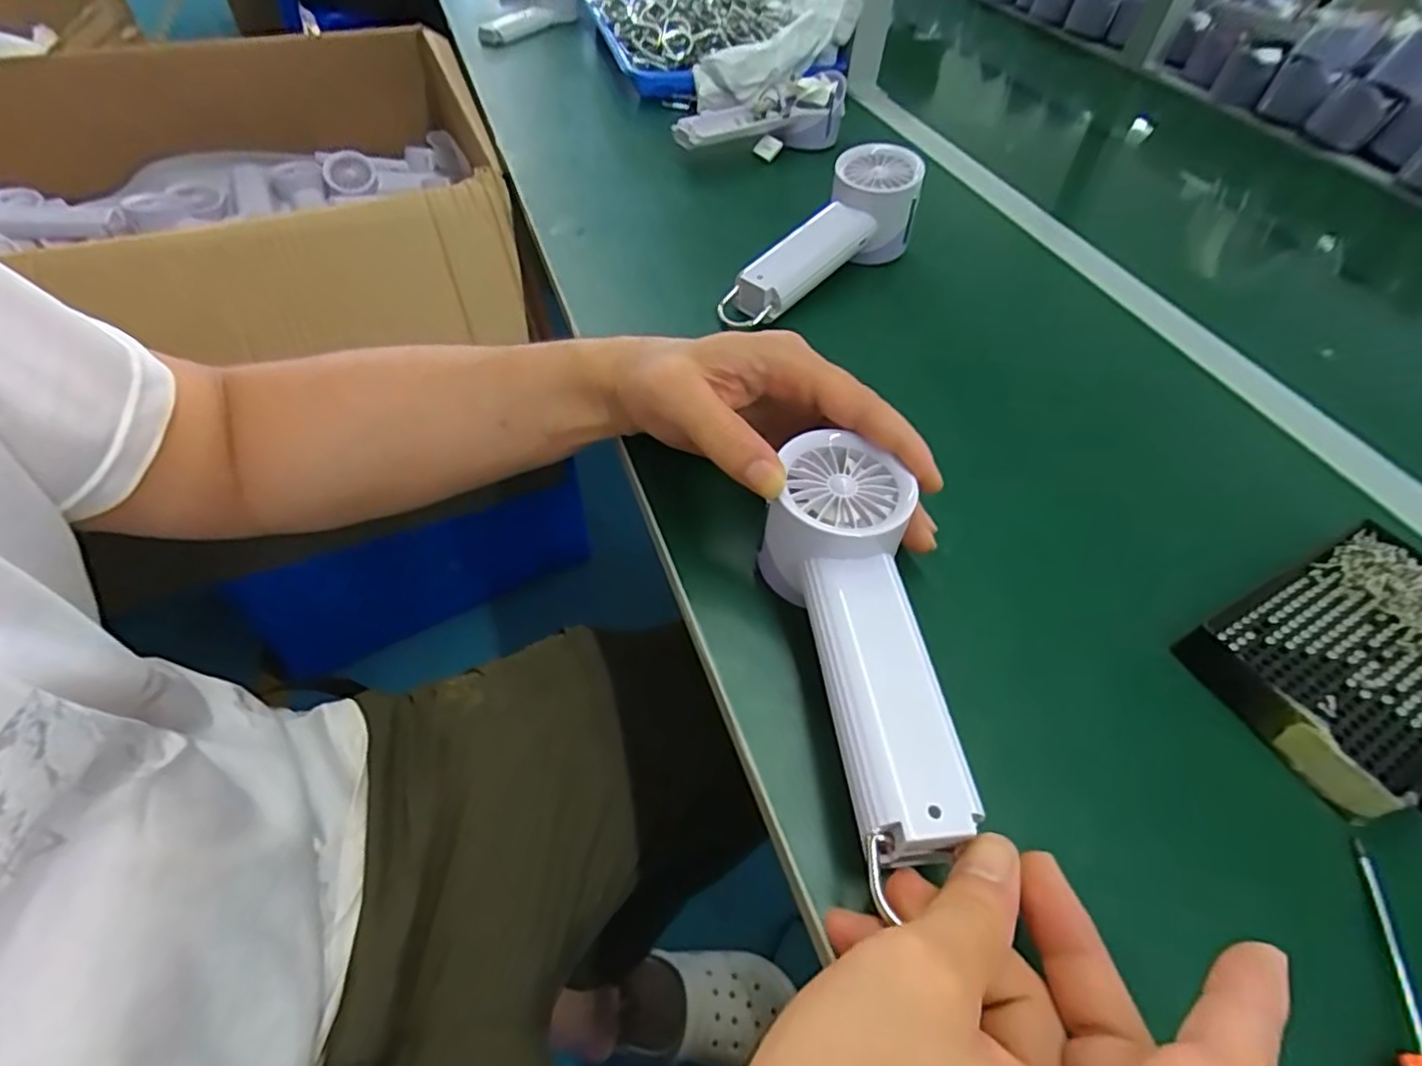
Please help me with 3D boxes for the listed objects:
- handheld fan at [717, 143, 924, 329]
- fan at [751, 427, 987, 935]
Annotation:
[{"bbox_3d":[0.078,-0.202,0.465,0.061,0.057,0.188,38,71,24],"label":"handheld fan"},{"bbox_3d":[0.060,0.041,0.268,0.055,0.054,0.173,-4,56,-6],"label":"fan"}]

